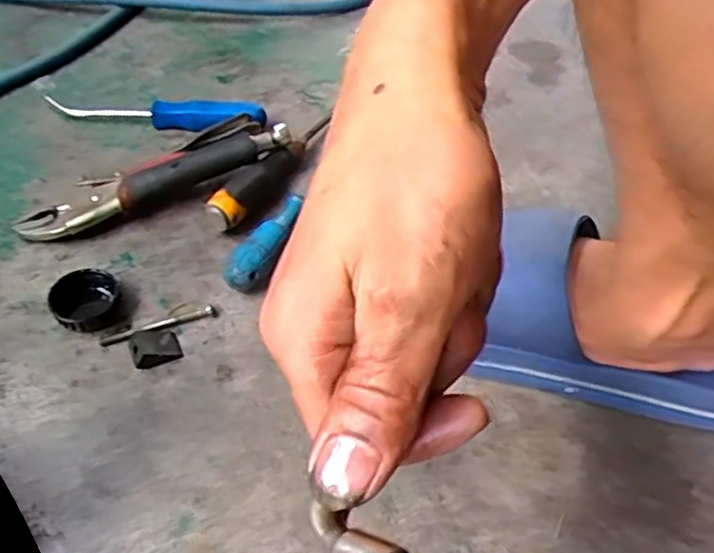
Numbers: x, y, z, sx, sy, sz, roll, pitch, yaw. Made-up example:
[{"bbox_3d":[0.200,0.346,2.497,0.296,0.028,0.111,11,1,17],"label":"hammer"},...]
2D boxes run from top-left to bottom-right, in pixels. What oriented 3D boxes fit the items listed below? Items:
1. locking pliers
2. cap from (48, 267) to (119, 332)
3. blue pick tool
[{"bbox_3d":[-0.163,-0.084,0.530,0.215,0.040,0.059,-22,53,-23],"label":"locking pliers"},{"bbox_3d":[-0.185,0.016,0.453,0.045,0.020,0.041,2,48,-3],"label":"cap"},{"bbox_3d":[-0.181,-0.147,0.594,0.193,0.026,0.028,5,48,0],"label":"blue pick tool"}]

